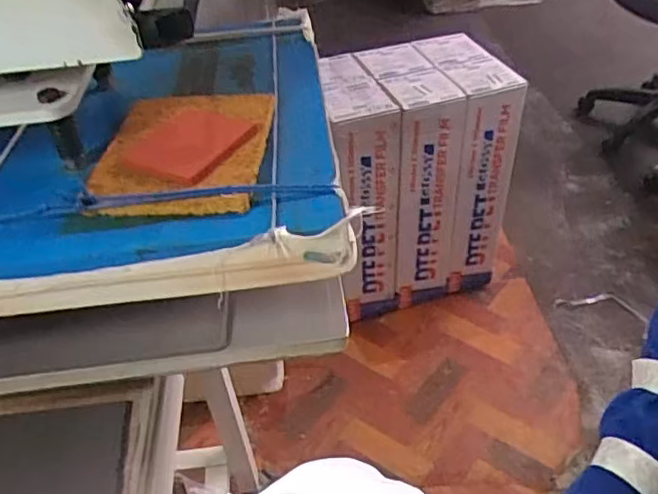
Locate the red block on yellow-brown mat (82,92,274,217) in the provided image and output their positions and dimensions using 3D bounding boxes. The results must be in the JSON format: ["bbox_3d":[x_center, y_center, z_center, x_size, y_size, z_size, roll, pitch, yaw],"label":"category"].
[{"bbox_3d":[-0.124,-0.087,0.531,0.134,0.016,0.166,-1,42,4],"label":"red block on yellow-brown mat"}]

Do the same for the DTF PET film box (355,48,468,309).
[{"bbox_3d":[0.205,-0.177,1.627,0.171,0.609,0.295,-16,43,-12],"label":"DTF PET film box"}]

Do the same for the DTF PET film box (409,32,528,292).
[{"bbox_3d":[0.351,-0.197,1.647,0.166,0.632,0.298,-12,42,-8],"label":"DTF PET film box"}]

